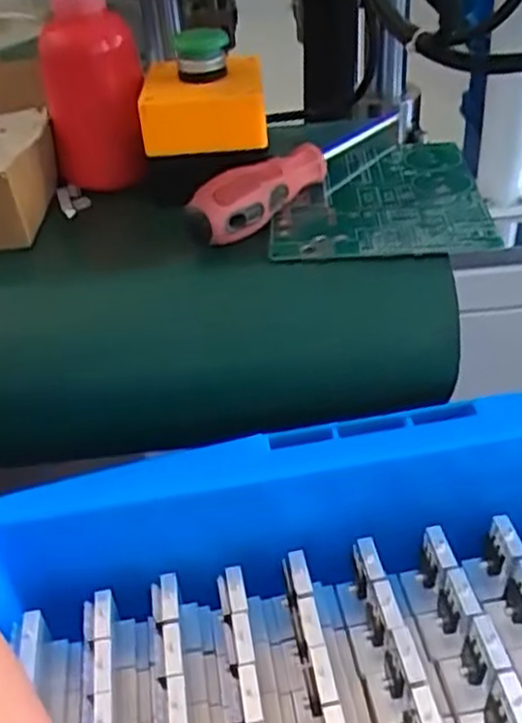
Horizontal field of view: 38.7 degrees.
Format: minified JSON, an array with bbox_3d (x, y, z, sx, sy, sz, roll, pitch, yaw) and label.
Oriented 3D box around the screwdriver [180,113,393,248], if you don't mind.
[{"bbox_3d":[0.029,-0.123,0.440,0.028,0.031,0.190,24,47,31],"label":"screwdriver"}]

